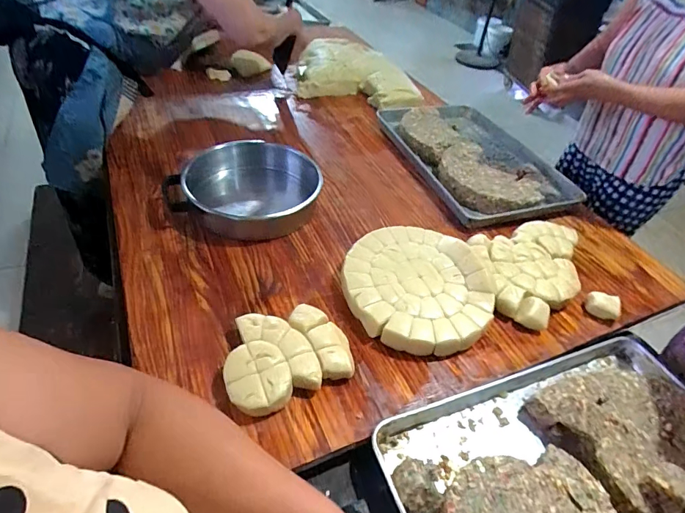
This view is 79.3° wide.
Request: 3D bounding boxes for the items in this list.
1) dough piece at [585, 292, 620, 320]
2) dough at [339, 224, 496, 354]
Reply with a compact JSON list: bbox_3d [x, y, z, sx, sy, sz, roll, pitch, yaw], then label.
[{"bbox_3d":[0.554,0.102,0.877,0.069,0.038,0.034,24,46,16],"label":"dough piece"},{"bbox_3d":[0.146,0.052,0.847,0.286,0.045,0.316,-8,49,-11],"label":"dough"}]

